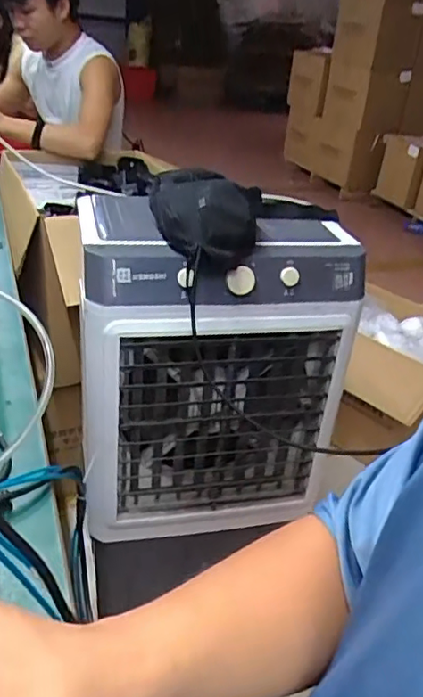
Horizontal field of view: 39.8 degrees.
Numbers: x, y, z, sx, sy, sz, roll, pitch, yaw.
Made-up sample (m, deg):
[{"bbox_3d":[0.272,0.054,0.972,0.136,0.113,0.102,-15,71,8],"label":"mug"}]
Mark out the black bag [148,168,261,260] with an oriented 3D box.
[{"bbox_3d":[-0.008,-0.195,0.838,0.130,0.084,0.161,-10,34,-26],"label":"black bag"}]

